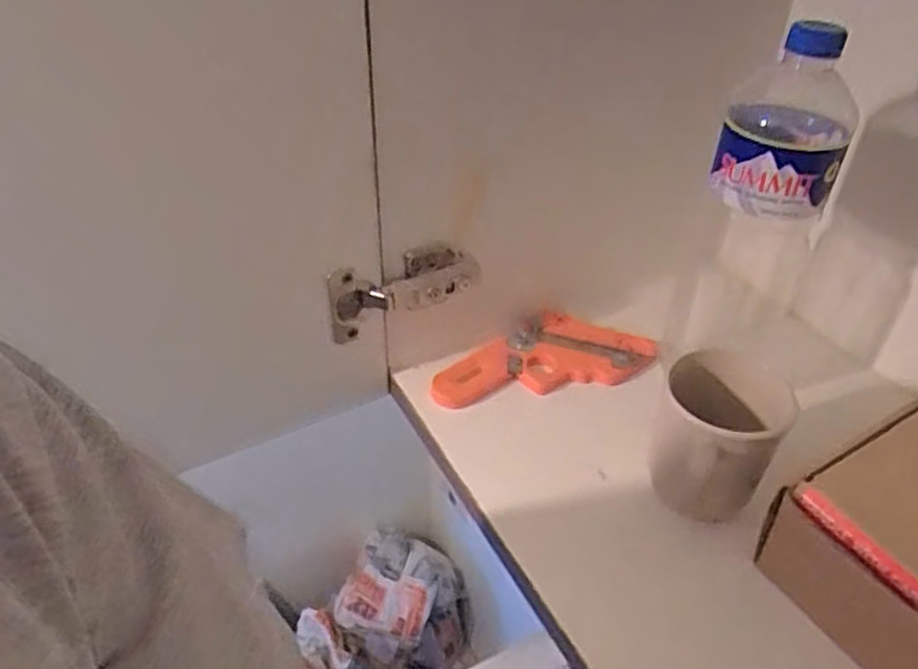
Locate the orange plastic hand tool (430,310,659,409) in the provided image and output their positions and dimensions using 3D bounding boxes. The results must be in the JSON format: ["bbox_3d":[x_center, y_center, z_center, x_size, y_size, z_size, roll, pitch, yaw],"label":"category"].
[{"bbox_3d":[0.064,0.012,0.579,0.183,0.015,0.088,-10,39,-14],"label":"orange plastic hand tool"}]

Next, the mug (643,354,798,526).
[{"bbox_3d":[0.156,0.072,0.443,0.074,0.094,0.083,15,40,17],"label":"mug"}]

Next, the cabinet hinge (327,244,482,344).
[{"bbox_3d":[-0.037,-0.031,0.517,0.108,0.055,0.027,-18,42,-22],"label":"cabinet hinge"}]

